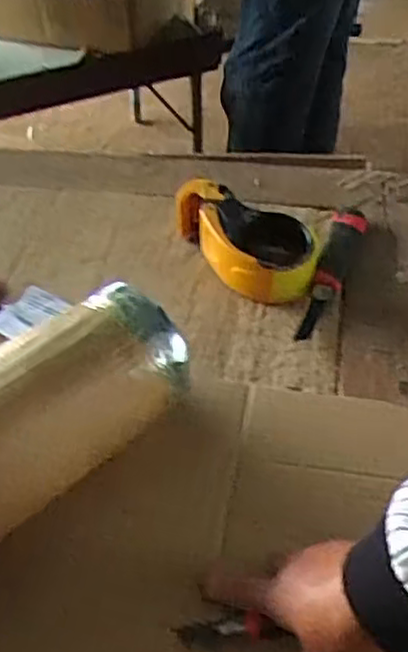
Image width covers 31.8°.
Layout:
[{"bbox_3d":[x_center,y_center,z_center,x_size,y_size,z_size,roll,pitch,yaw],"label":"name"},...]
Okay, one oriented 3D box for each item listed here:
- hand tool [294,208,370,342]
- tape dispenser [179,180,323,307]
[{"bbox_3d":[0.141,-0.059,0.771,0.036,0.020,0.192,13,48,13],"label":"hand tool"},{"bbox_3d":[0.043,-0.093,0.780,0.166,0.065,0.106,12,48,12],"label":"tape dispenser"}]

